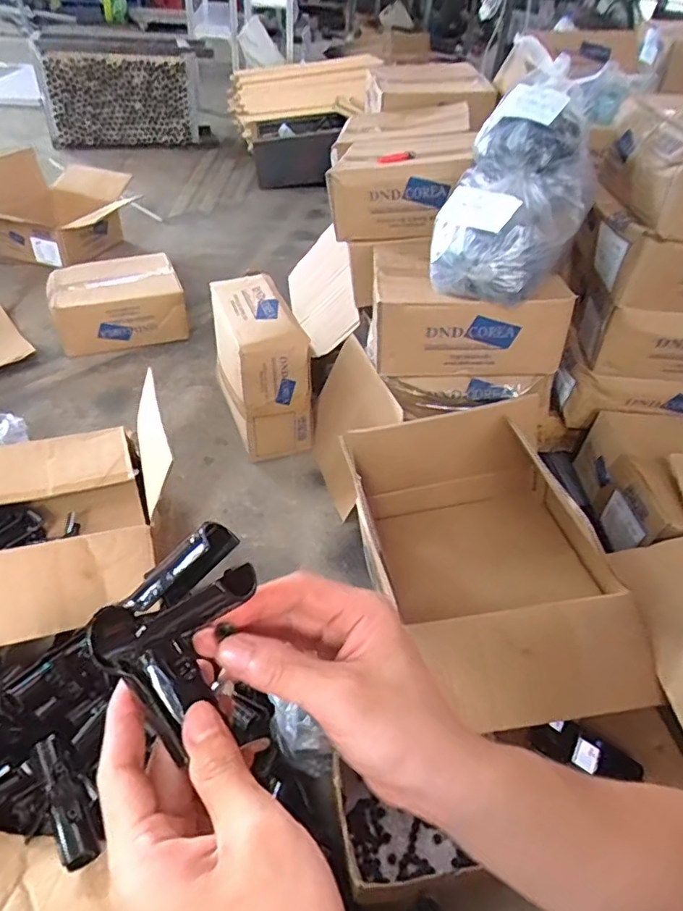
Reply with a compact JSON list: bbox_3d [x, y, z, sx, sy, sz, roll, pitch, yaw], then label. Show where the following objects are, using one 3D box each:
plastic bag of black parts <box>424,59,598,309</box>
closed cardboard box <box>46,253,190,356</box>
[{"bbox_3d":[0.295,-0.443,0.906,0.218,0.117,0.398,19,73,16],"label":"plastic bag of black parts"},{"bbox_3d":[-0.624,-0.424,1.552,0.331,0.163,0.232,-14,45,-19],"label":"closed cardboard box"}]

